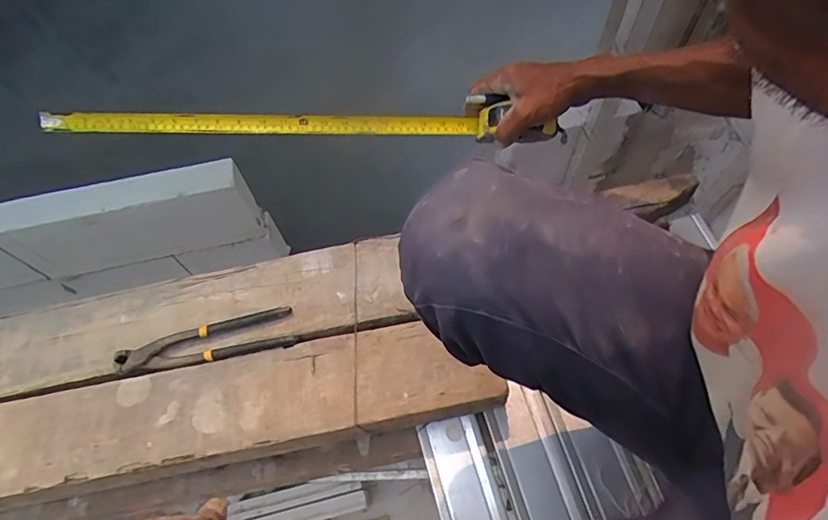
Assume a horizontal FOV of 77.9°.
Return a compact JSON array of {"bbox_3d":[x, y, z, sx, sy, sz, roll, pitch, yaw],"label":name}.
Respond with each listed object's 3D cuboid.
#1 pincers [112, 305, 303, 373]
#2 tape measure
[{"bbox_3d":[-0.262,0.101,0.640,0.222,0.017,0.053,-10,63,-2],"label":"pincers"},{"bbox_3d":[-0.136,-0.164,0.628,0.603,0.060,0.049,0,63,-2],"label":"tape measure"}]

